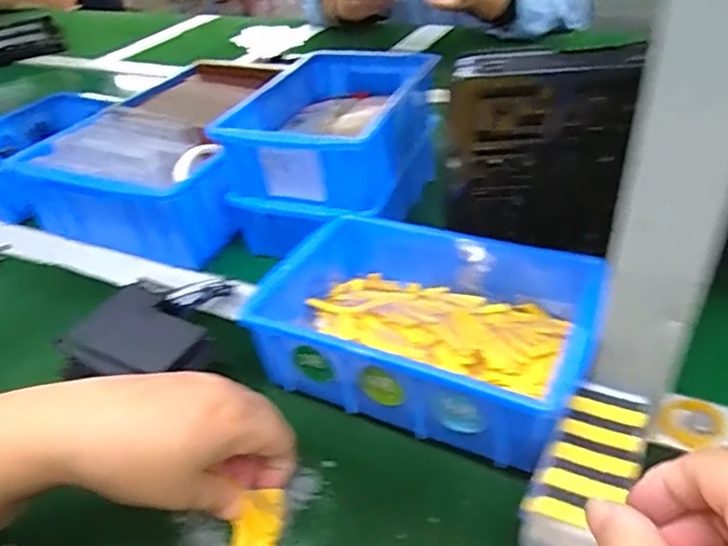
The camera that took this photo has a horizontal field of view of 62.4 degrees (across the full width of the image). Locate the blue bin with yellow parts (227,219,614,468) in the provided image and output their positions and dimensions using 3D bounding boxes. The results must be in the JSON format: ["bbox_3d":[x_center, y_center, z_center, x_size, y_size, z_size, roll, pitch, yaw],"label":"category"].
[{"bbox_3d":[0.040,0.036,0.388,0.195,0.068,0.133,14,40,25],"label":"blue bin with yellow parts"}]

